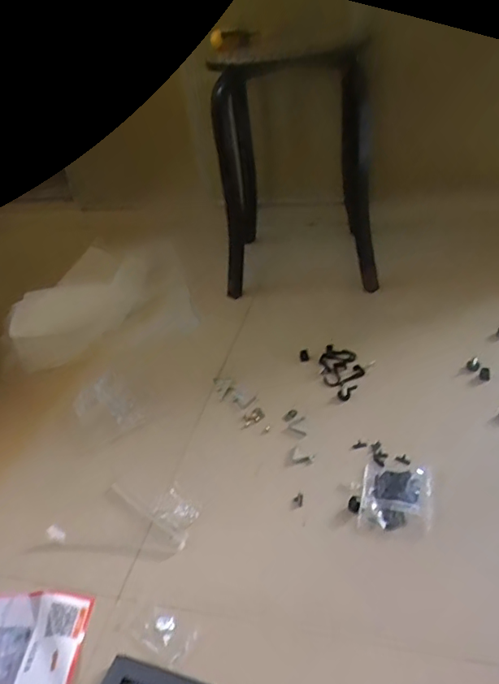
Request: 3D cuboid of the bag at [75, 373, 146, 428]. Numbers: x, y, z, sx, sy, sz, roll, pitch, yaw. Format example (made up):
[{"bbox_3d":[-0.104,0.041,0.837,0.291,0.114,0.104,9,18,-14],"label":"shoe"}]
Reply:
[{"bbox_3d":[-0.227,0.104,0.866,0.084,0.027,0.142,-27,39,-27],"label":"bag"}]

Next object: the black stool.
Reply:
[{"bbox_3d":[0.094,-0.357,1.123,0.304,0.432,0.285,-3,34,6],"label":"black stool"}]

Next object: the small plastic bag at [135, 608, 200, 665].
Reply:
[{"bbox_3d":[-0.090,0.309,0.572,0.067,0.006,0.043,16,41,31],"label":"small plastic bag"}]

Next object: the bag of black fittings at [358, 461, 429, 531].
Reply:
[{"bbox_3d":[0.184,0.190,0.678,0.081,0.012,0.094,4,36,15],"label":"bag of black fittings"}]

